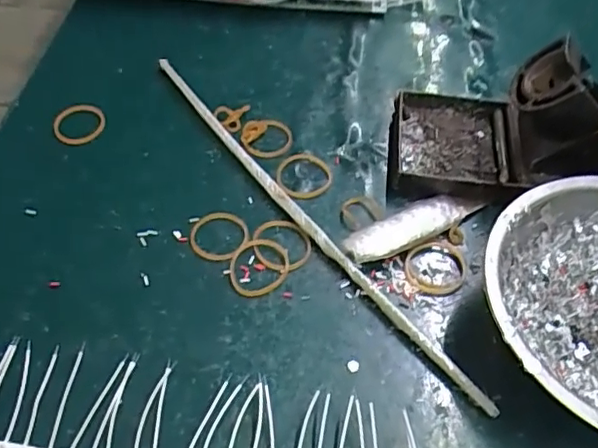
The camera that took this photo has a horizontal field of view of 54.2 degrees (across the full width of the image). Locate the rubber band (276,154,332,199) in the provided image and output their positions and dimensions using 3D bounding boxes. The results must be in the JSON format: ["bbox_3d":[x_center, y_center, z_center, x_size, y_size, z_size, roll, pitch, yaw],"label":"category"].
[{"bbox_3d":[0.003,-0.026,0.318,0.030,0.004,0.029,-3,53,-4],"label":"rubber band"}]

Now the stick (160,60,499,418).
[{"bbox_3d":[-0.001,-0.010,0.303,0.018,0.009,0.266,-29,59,-21],"label":"stick"}]

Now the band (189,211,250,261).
[{"bbox_3d":[-0.040,0.006,0.294,0.029,0.004,0.028,1,53,-1],"label":"band"}]

